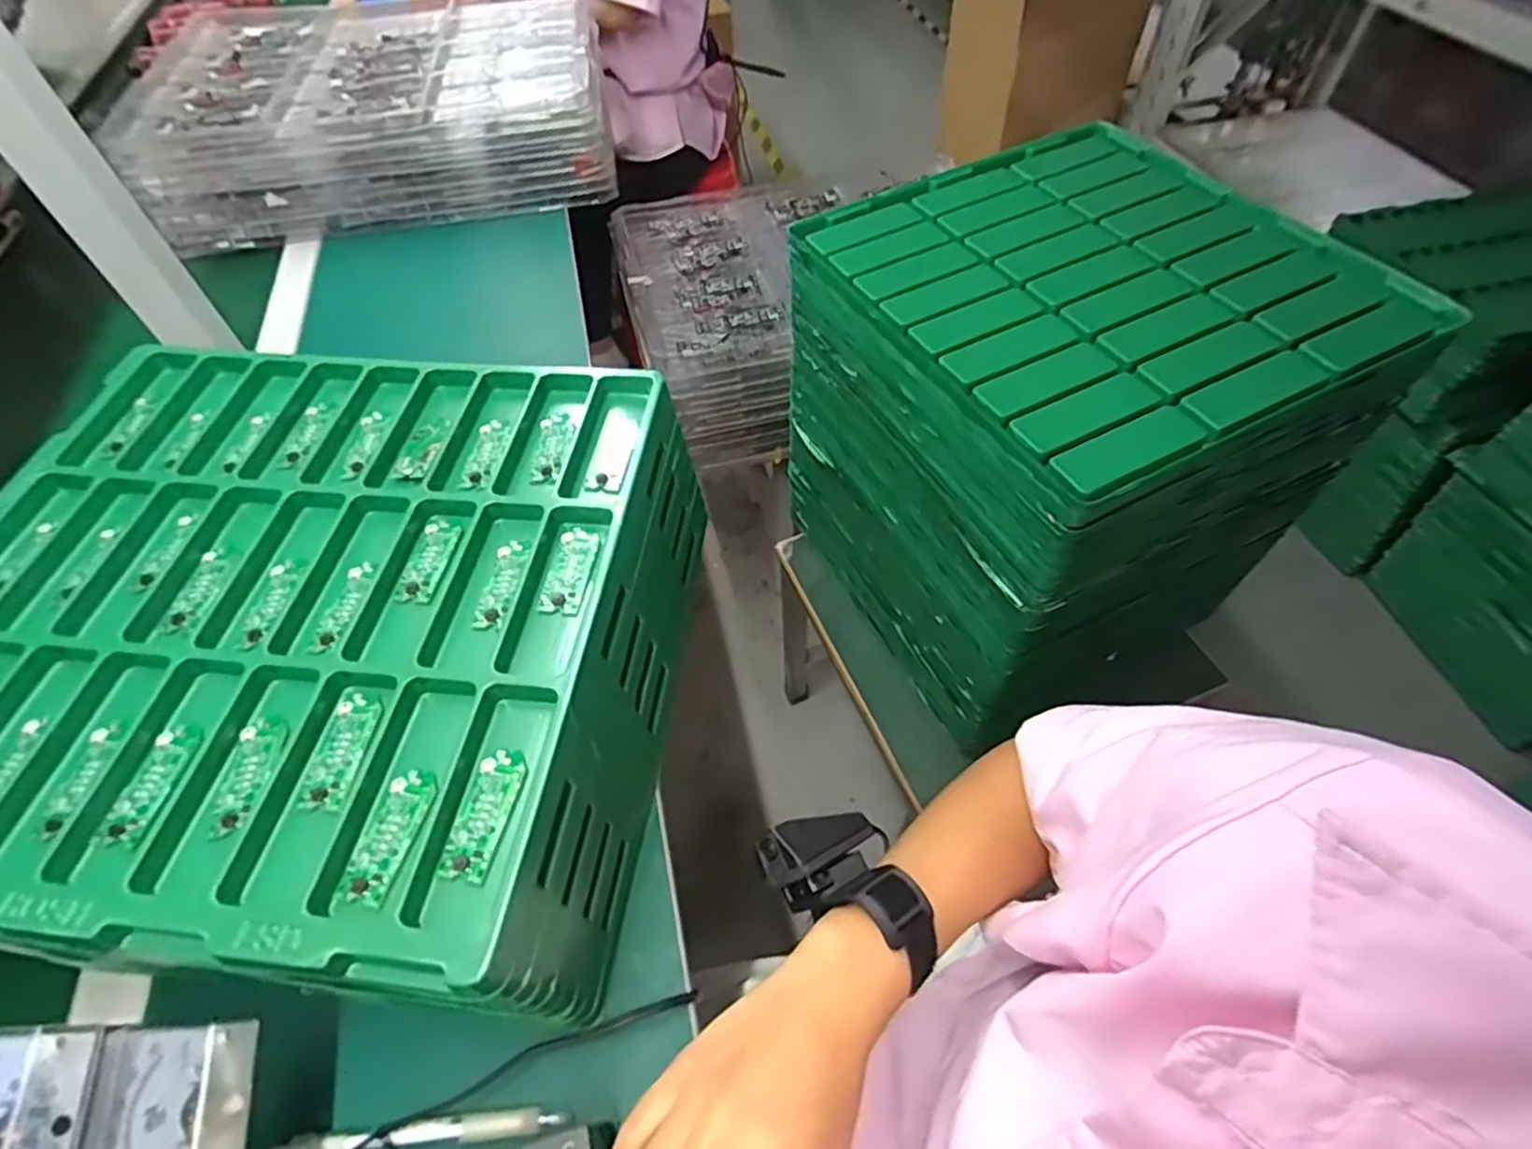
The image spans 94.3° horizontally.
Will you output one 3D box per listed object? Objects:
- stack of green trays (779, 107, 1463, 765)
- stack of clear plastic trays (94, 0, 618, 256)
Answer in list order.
[{"bbox_3d":[0.294,-0.151,0.745,0.412,0.371,0.420,-24,57,-14],"label":"stack of green trays"},{"bbox_3d":[-0.503,-0.635,0.962,0.555,0.126,0.425,-9,55,-4],"label":"stack of clear plastic trays"}]

